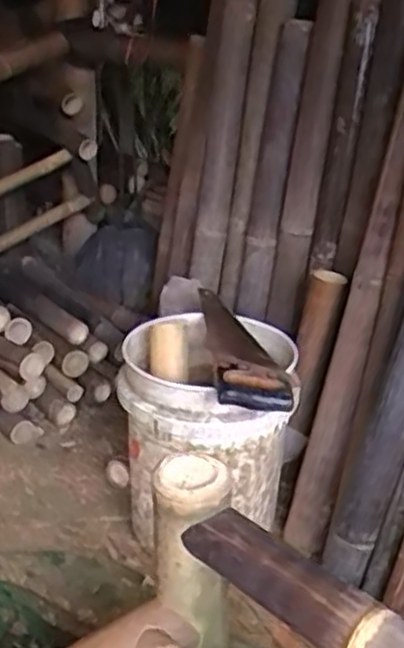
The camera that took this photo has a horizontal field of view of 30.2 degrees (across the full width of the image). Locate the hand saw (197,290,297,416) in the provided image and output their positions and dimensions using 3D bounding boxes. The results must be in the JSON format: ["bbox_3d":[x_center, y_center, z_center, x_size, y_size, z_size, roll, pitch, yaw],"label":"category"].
[{"bbox_3d":[0.070,0.024,1.305,0.126,0.029,0.484,1,23,-4],"label":"hand saw"}]

